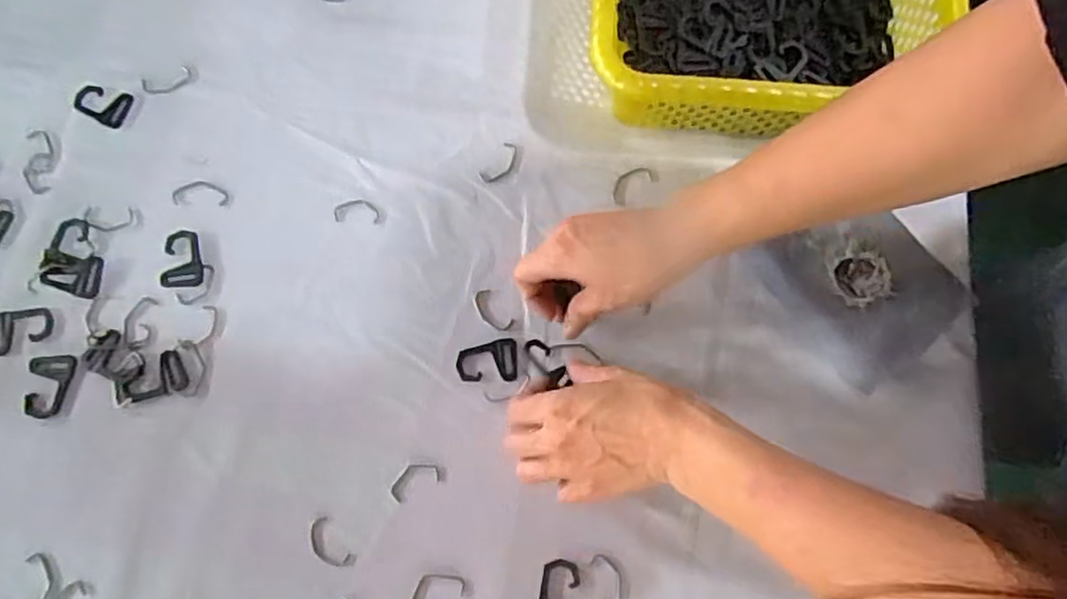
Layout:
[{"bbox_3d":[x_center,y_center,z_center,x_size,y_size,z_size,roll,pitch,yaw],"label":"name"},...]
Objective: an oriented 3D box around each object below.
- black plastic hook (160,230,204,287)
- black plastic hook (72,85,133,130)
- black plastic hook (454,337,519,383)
[{"bbox_3d":[-0.250,-0.030,0.489,0.029,0.004,0.041,-2,73,-2],"label":"black plastic hook"},{"bbox_3d":[-0.332,-0.150,0.526,0.044,0.004,0.030,20,74,4],"label":"black plastic hook"},{"bbox_3d":[-0.032,0.042,0.475,0.042,0.004,0.030,0,73,-2],"label":"black plastic hook"}]

